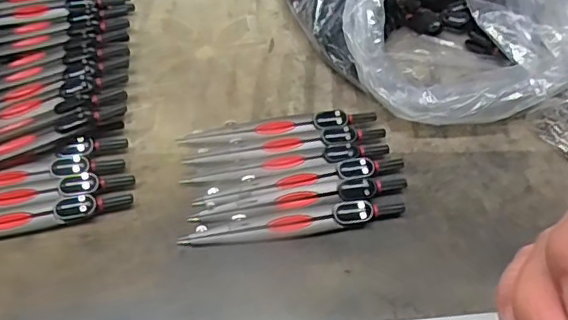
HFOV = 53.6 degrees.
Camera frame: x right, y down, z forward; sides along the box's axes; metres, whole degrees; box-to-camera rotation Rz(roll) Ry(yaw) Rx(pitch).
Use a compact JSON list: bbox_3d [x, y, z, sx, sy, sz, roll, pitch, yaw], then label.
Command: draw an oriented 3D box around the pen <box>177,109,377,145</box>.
[{"bbox_3d":[-0.003,-0.021,0.376,0.130,0.013,0.019,-5,52,-8],"label":"pen"}]

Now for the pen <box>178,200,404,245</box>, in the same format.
[{"bbox_3d":[0.008,0.037,0.328,0.131,0.009,0.015,-8,53,-11],"label":"pen"}]

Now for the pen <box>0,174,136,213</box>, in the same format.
[{"bbox_3d":[-0.156,0.022,0.329,0.130,0.011,0.016,-8,53,-11],"label":"pen"}]

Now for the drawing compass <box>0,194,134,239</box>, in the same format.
[{"bbox_3d":[-0.154,0.035,0.320,0.130,0.013,0.014,-9,53,-12],"label":"drawing compass"}]

